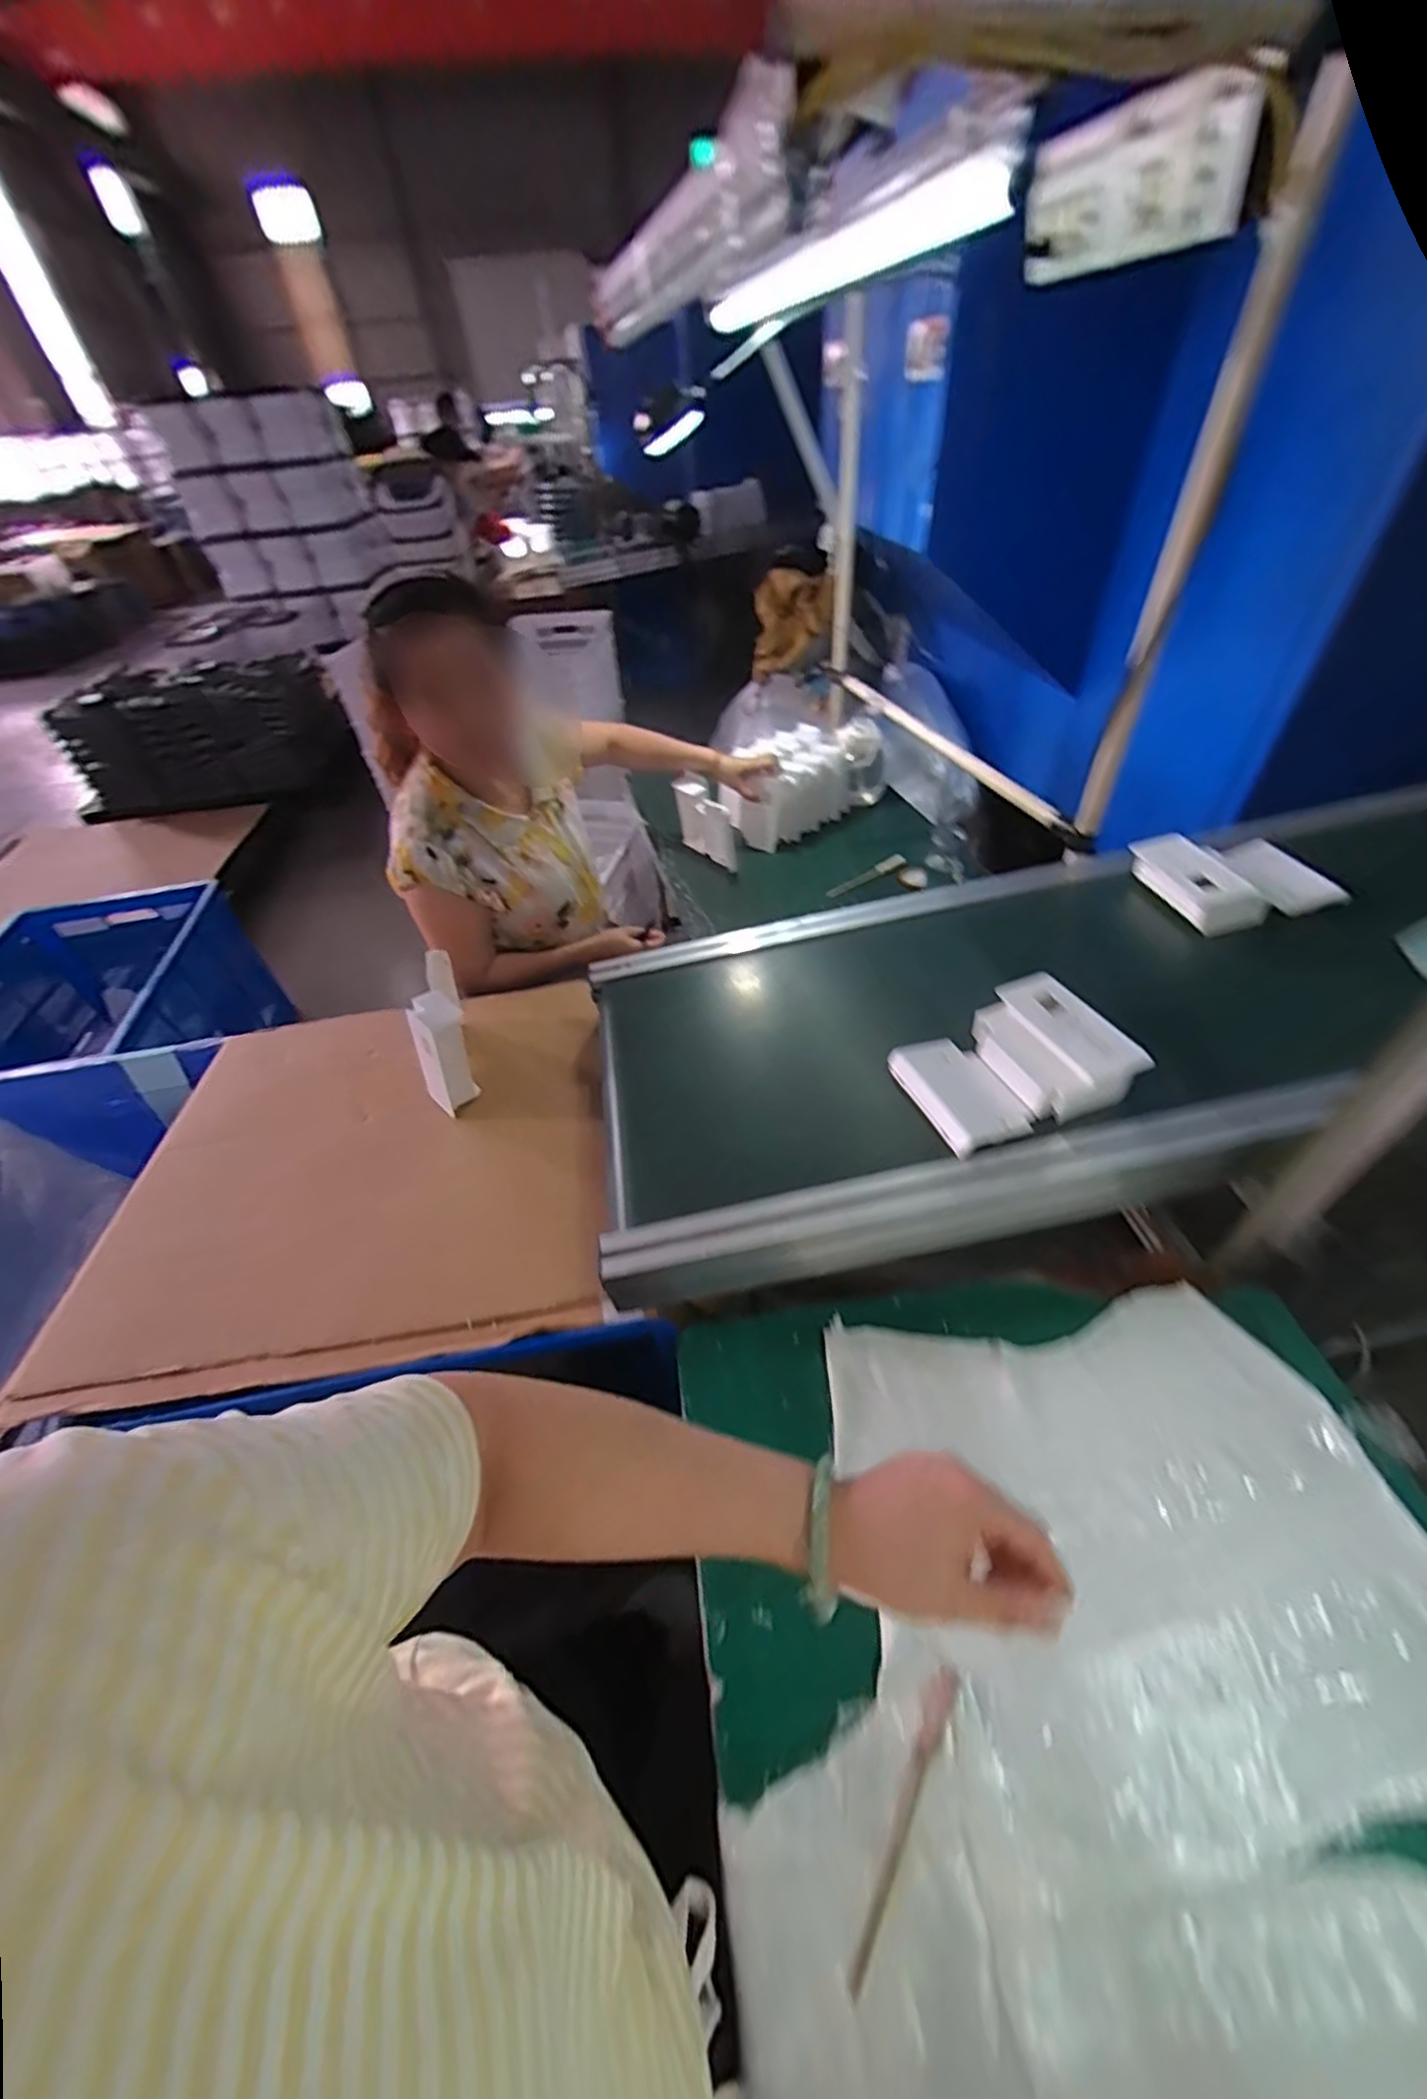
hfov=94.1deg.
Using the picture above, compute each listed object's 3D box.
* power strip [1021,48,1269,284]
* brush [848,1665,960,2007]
[{"bbox_3d":[0.464,-0.957,0.738,0.055,0.115,0.313,-15,46,-9],"label":"power strip"},{"bbox_3d":[0.127,0.504,0.438,0.017,0.006,0.166,24,52,24],"label":"brush"}]

